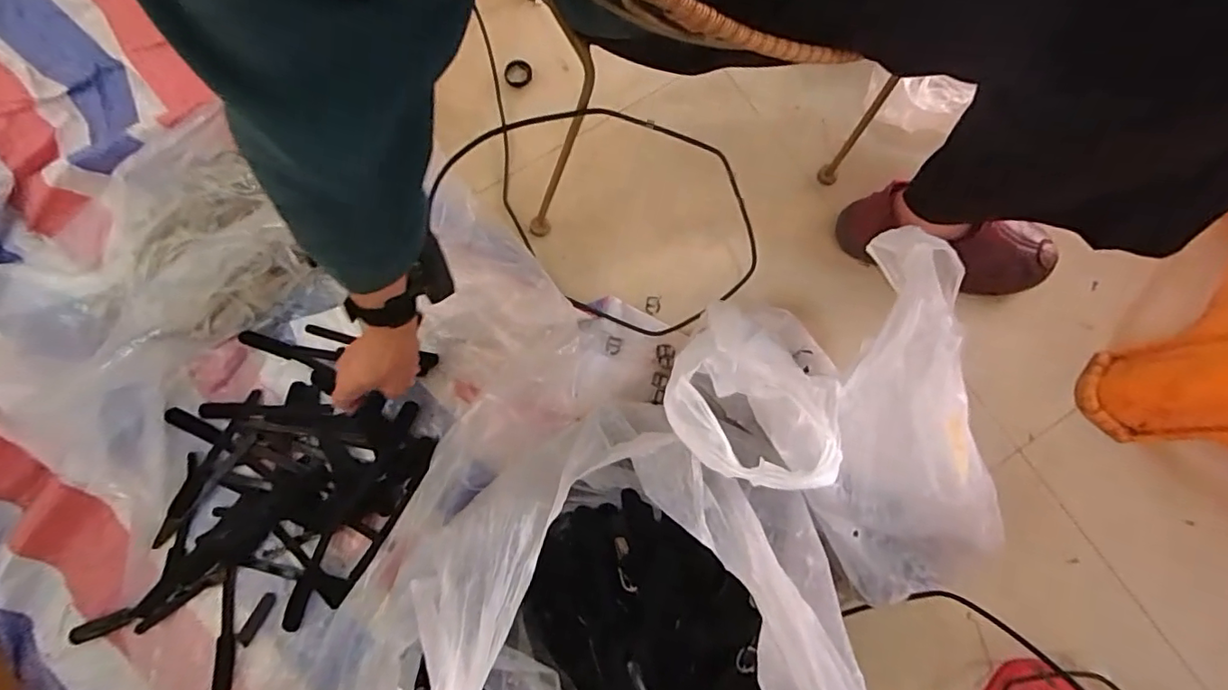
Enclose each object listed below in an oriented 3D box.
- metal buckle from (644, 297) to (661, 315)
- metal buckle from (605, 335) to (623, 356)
[{"bbox_3d":[0.046,-0.047,0.653,0.017,0.004,0.022,13,79,2],"label":"metal buckle"},{"bbox_3d":[0.000,0.001,0.637,0.018,0.004,0.022,12,79,1],"label":"metal buckle"}]

